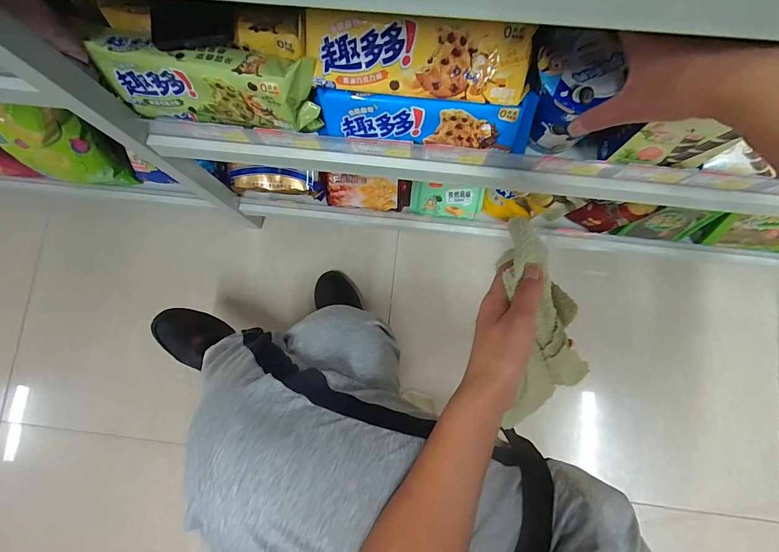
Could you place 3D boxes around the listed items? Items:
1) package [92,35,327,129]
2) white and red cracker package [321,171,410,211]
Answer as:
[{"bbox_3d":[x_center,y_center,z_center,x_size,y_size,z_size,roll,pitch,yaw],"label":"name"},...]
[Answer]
[{"bbox_3d":[-0.182,-0.195,0.390,0.212,0.082,0.041,11,83,3],"label":"package"},{"bbox_3d":[-0.038,-0.163,0.675,0.148,0.087,0.048,4,49,5],"label":"white and red cracker package"}]

